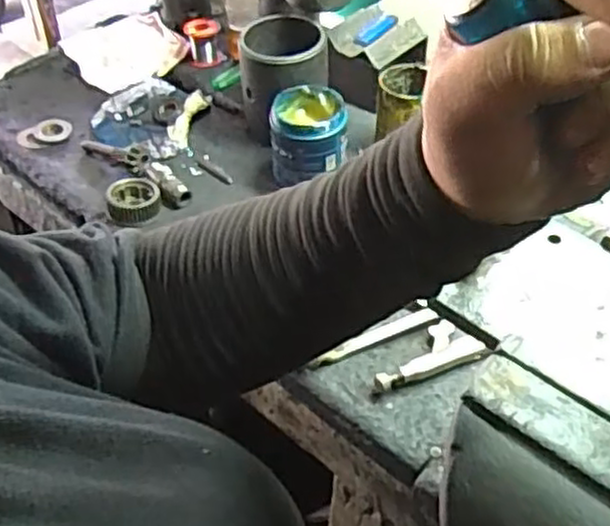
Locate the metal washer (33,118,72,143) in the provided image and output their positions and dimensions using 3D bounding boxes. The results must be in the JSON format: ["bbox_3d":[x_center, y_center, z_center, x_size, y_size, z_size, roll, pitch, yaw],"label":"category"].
[{"bbox_3d":[-0.360,-0.189,1.054,0.052,0.010,0.056,-14,47,-15],"label":"metal washer"}]

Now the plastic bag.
[{"bbox_3d":[-0.225,-0.212,1.052,0.169,0.038,0.142,27,50,24],"label":"plastic bag"}]

